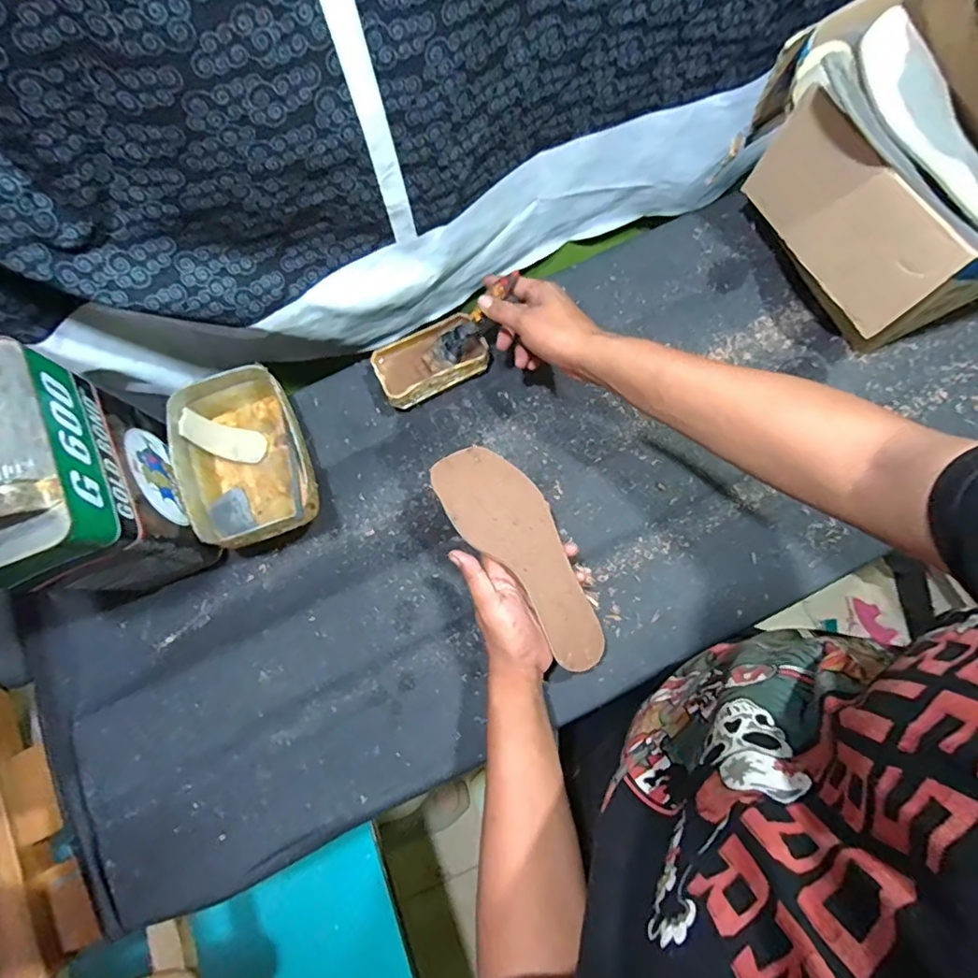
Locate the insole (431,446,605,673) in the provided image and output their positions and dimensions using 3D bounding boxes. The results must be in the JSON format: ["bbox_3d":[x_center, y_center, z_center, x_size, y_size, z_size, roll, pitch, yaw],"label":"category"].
[{"bbox_3d":[0.040,0.058,0.529,0.083,0.012,0.235,-37,85,-12],"label":"insole"}]

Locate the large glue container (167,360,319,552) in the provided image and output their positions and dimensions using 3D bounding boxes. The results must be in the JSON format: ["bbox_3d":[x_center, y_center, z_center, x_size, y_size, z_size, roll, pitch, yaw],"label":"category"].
[{"bbox_3d":[-0.259,-0.033,0.591,0.126,0.068,0.186,-24,76,-4],"label":"large glue container"}]

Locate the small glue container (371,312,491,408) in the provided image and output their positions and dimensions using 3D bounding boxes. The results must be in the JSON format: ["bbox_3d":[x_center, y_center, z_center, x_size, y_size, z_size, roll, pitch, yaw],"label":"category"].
[{"bbox_3d":[-0.066,-0.147,0.629,0.129,0.036,0.076,-28,76,-6],"label":"small glue container"}]

